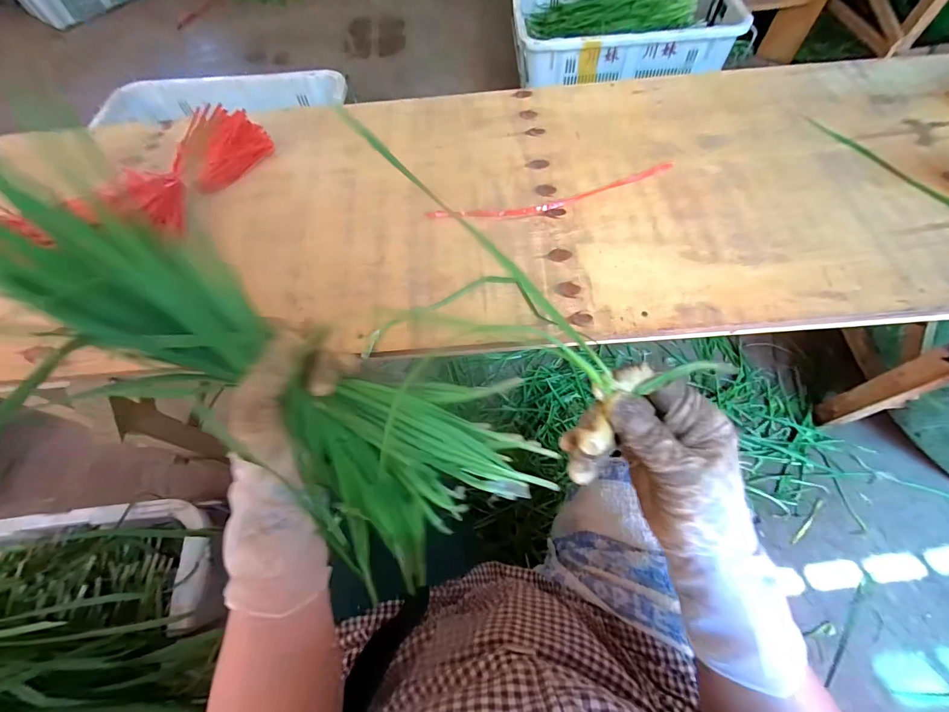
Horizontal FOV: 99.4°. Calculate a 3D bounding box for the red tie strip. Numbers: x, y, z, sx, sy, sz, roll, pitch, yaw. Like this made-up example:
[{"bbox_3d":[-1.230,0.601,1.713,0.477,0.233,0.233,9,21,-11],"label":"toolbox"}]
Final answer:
[{"bbox_3d":[0.101,-0.201,0.512,0.319,0.006,0.037,-12,63,-3],"label":"red tie strip"}]

